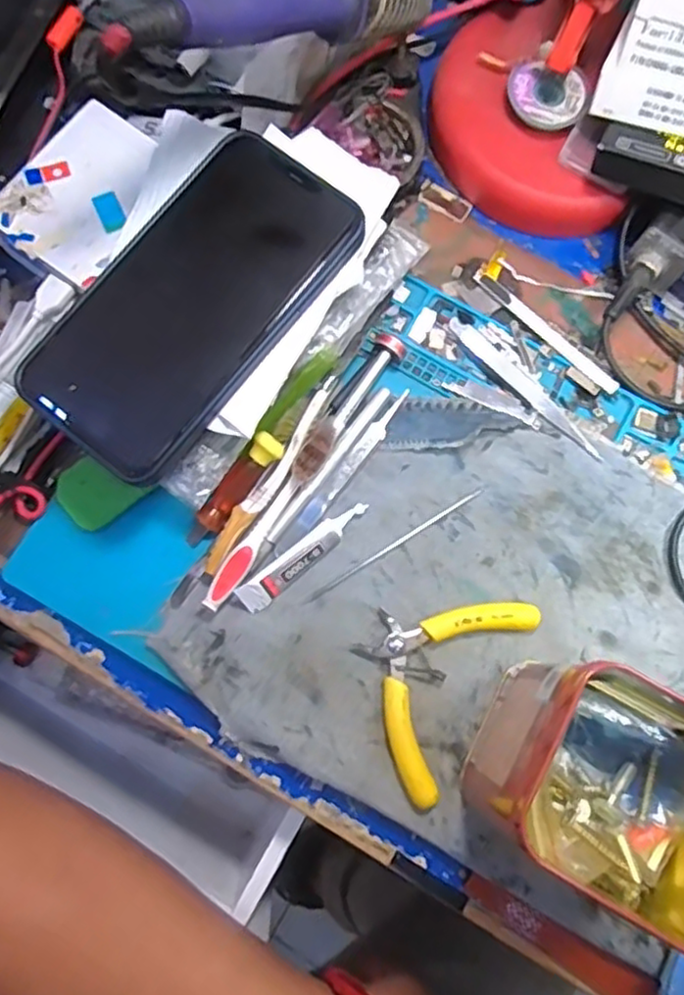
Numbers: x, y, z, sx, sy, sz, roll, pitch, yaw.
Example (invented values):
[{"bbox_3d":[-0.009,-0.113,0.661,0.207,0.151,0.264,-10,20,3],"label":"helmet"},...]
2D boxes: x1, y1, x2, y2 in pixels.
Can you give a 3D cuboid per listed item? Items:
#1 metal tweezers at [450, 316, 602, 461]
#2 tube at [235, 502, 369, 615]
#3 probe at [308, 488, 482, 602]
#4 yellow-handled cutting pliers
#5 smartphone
[{"bbox_3d":[0.097,-0.059,0.359,0.013,0.004,0.104,-42,82,-9],"label":"metal tweezers"},{"bbox_3d":[-0.018,0.028,0.331,0.076,0.014,0.013,-40,82,-9],"label":"tube"},{"bbox_3d":[0.028,0.023,0.343,0.105,0.004,0.004,-32,81,-8],"label":"probe"},{"bbox_3d":[0.042,0.083,0.324,0.065,0.011,0.105,33,79,5],"label":"yellow-handled cutting pliers"},{"bbox_3d":[-0.066,-0.086,0.294,0.079,0.015,0.156,38,79,6],"label":"smartphone"}]

